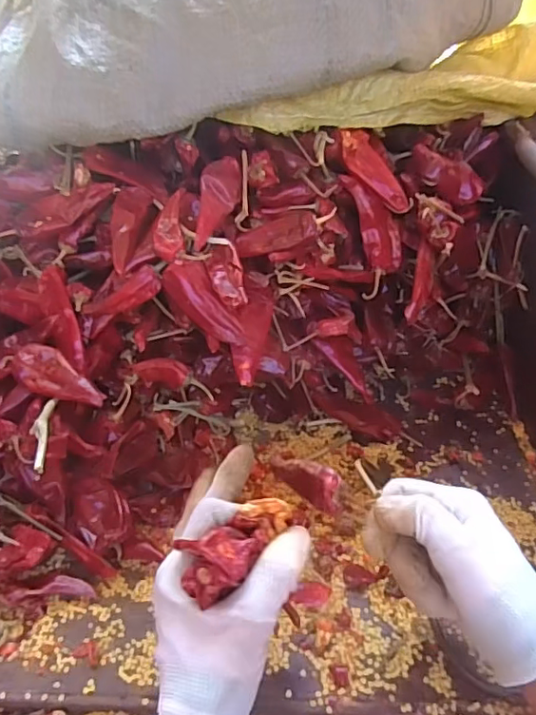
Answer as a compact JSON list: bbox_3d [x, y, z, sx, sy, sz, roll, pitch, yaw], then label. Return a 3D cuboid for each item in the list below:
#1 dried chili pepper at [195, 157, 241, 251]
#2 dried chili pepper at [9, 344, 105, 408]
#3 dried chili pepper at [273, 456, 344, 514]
[{"bbox_3d":[-0.043,-0.131,0.448,0.027,0.027,0.098,8,58,12],"label":"dried chili pepper"},{"bbox_3d":[-0.170,0.017,0.441,0.084,0.017,0.034,27,47,12],"label":"dried chili pepper"},{"bbox_3d":[0.026,0.085,0.377,0.020,0.020,0.066,-30,25,-29],"label":"dried chili pepper"}]

